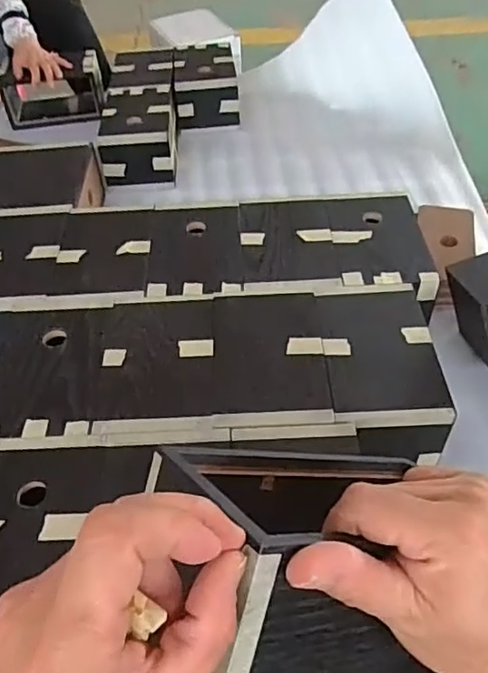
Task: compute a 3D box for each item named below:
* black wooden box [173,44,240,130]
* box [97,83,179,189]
[{"bbox_3d":[-0.087,-0.585,1.360,0.139,0.110,0.239,-6,47,-1],"label":"black wooden box"},{"bbox_3d":[-0.208,-0.414,1.205,0.141,0.112,0.251,-4,47,1],"label":"box"}]

